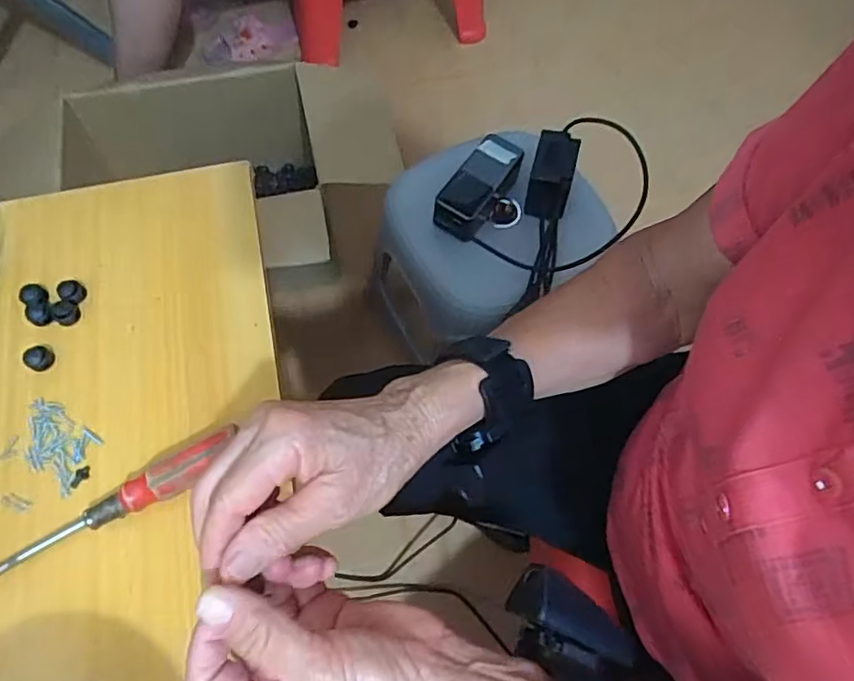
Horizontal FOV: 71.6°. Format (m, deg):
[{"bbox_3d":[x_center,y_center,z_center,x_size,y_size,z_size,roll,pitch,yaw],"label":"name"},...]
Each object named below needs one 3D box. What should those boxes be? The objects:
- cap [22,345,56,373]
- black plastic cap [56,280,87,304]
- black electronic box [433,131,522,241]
[{"bbox_3d":[-0.276,0.012,0.420,0.017,0.012,0.018,1,64,-1],"label":"cap"},{"bbox_3d":[-0.266,-0.036,0.444,0.017,0.015,0.017,1,64,-1],"label":"black plastic cap"},{"bbox_3d":[0.057,-0.182,0.723,0.063,0.056,0.135,30,67,12],"label":"black electronic box"}]

